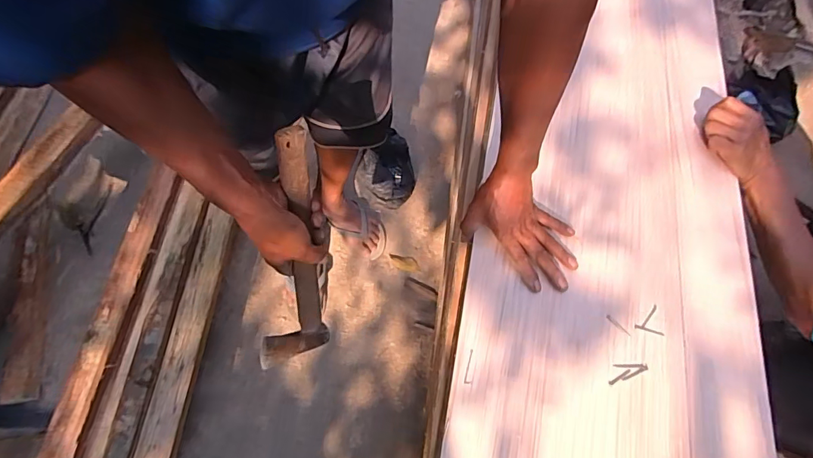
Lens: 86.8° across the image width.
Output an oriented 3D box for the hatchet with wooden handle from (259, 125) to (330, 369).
[{"bbox_3d":[-0.151,0.034,0.552,0.092,0.340,0.040,-12,36,-29],"label":"hatchet with wooden handle"}]

